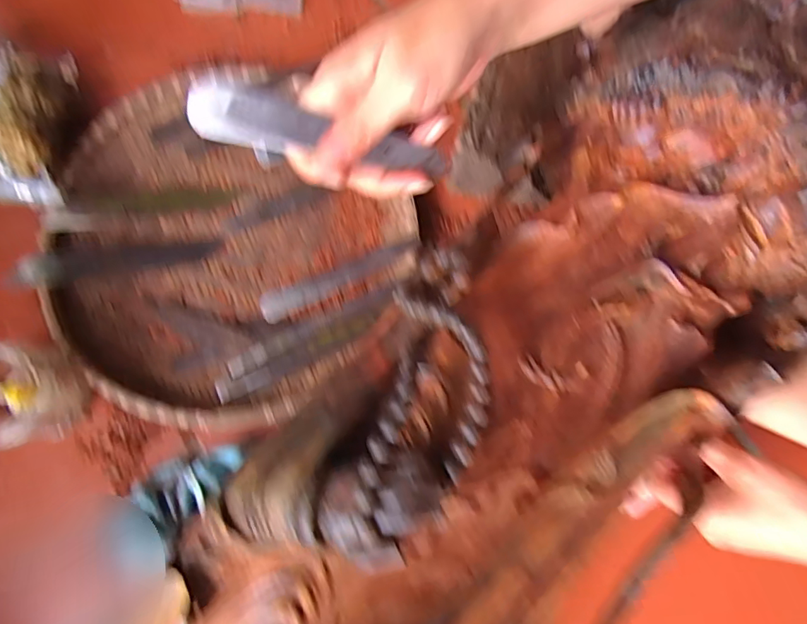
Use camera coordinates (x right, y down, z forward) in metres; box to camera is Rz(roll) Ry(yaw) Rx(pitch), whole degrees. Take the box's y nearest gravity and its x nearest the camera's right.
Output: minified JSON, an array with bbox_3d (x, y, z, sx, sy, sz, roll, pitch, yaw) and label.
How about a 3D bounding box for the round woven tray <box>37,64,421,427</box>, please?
[{"bbox_3d":[-0.171,-0.066,0.434,0.298,0.032,0.340,-40,82,-7],"label":"round woven tray"}]

